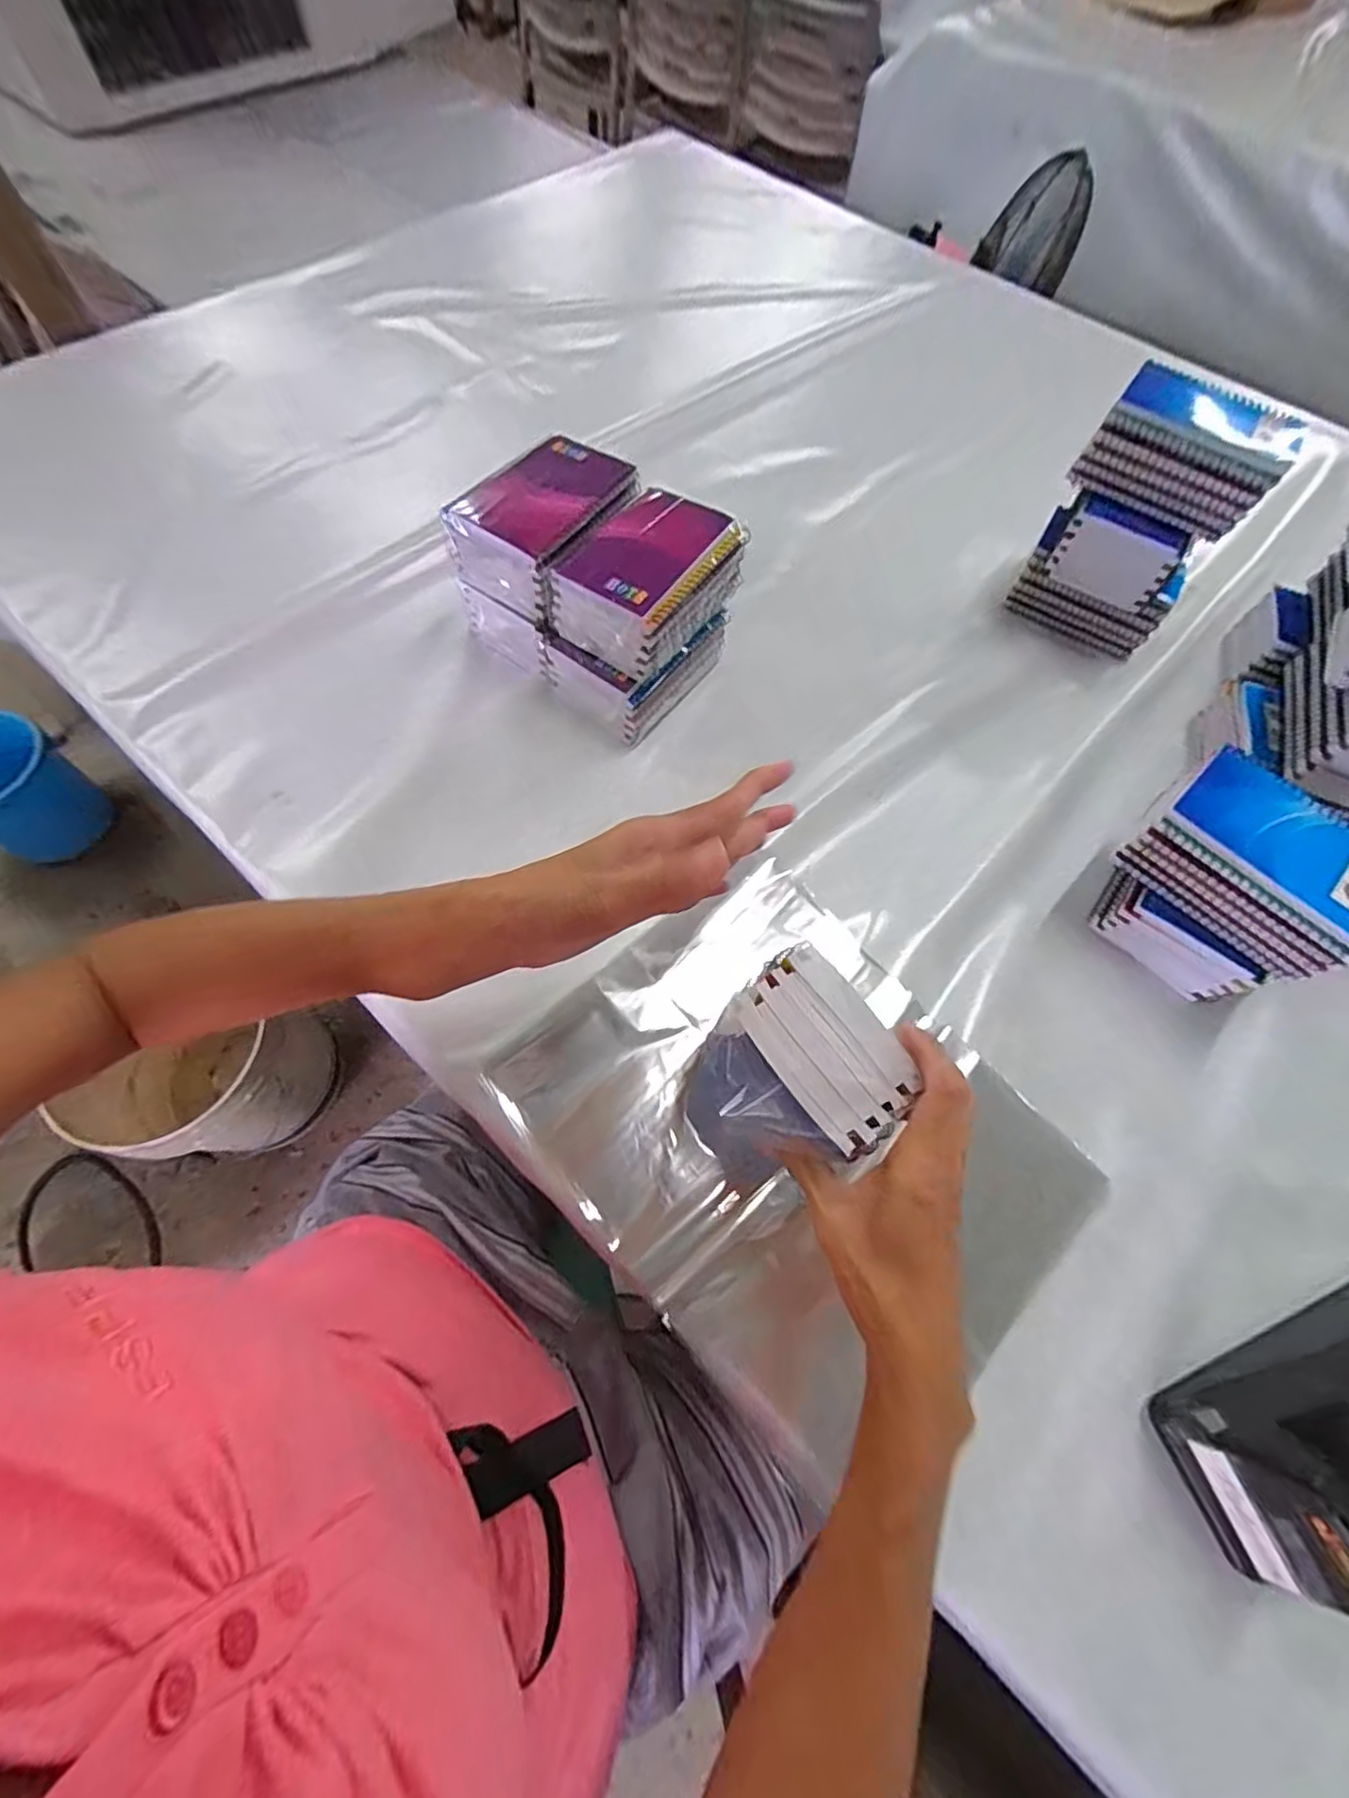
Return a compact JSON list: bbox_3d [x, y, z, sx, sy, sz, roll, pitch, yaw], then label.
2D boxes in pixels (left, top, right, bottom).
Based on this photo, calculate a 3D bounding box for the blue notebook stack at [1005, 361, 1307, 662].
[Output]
[{"bbox_3d":[0.391,-0.314,0.545,0.135,0.175,0.103,39,70,14],"label":"blue notebook stack"}]

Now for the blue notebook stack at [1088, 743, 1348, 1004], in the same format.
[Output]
[{"bbox_3d":[0.372,-0.010,0.437,0.101,0.114,0.137,-35,72,-17],"label":"blue notebook stack"}]

